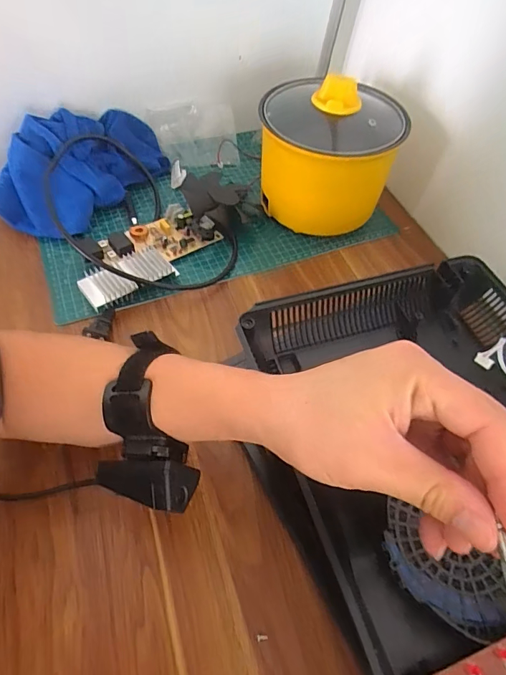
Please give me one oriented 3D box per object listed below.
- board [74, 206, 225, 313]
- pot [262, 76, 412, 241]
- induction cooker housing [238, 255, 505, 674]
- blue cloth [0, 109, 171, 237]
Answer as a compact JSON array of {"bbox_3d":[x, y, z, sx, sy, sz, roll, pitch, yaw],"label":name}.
[{"bbox_3d":[-0.121,-0.103,0.478,0.180,0.033,0.098,-32,62,-21],"label":"board"},{"bbox_3d":[0.089,-0.228,0.505,0.155,0.153,0.160,8,54,1],"label":"pot"},{"bbox_3d":[0.166,0.092,0.338,0.300,0.064,0.349,-15,57,-12],"label":"induction cooker housing"},{"bbox_3d":[-0.213,-0.224,0.516,0.105,0.083,0.226,28,57,16],"label":"blue cloth"}]

